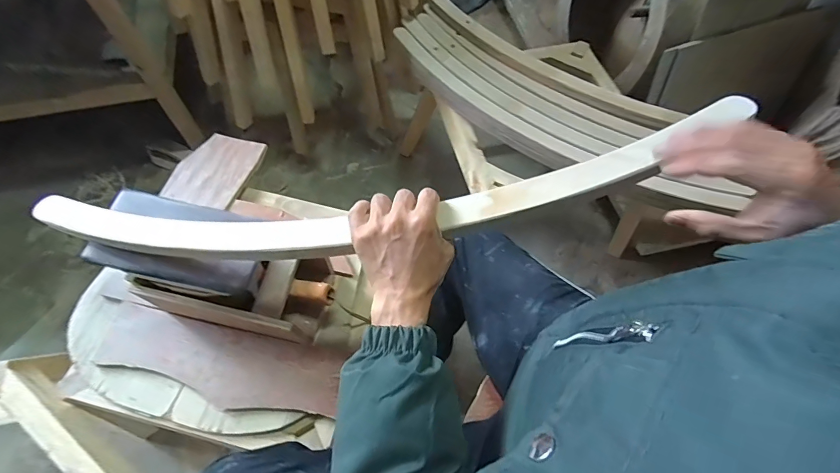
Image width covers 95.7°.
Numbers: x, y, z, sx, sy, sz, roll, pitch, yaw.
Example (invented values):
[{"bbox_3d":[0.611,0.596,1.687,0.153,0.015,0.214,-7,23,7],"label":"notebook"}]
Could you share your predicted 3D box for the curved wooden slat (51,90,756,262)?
[{"bbox_3d":[-0.056,-0.040,0.445,0.846,0.044,0.127,-8,64,5],"label":"curved wooden slat"}]

